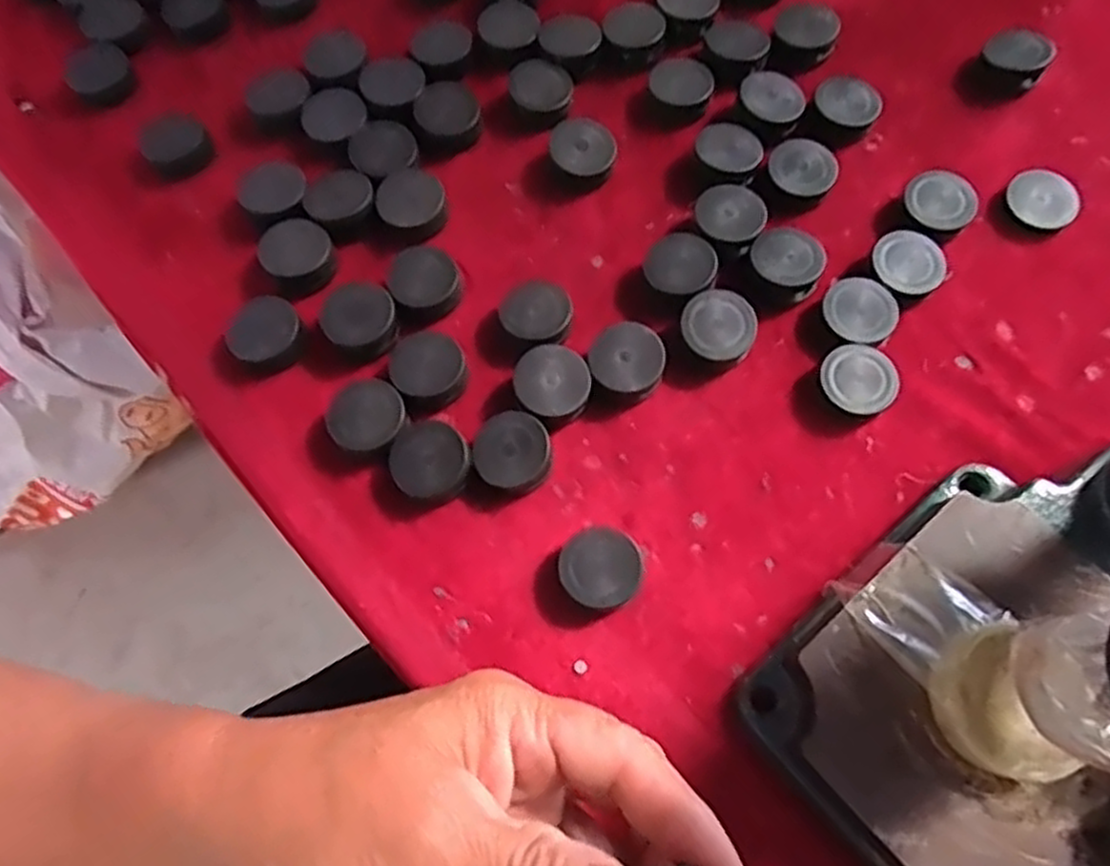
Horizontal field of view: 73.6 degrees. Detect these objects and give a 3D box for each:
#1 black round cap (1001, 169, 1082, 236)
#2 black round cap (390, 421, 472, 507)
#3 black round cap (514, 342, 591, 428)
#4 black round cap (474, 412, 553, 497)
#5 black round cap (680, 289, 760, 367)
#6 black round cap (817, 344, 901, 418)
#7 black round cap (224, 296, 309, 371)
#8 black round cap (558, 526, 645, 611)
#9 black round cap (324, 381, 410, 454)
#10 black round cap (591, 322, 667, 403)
[{"bbox_3d":[0.235,-0.112,0.359,0.031,0.009,0.032,-1,71,2],"label":"black round cap"},{"bbox_3d":[-0.052,0.013,0.316,0.033,0.017,0.031,-1,71,2],"label":"black round cap"},{"bbox_3d":[-0.001,-0.021,0.327,0.031,0.020,0.031,-1,71,2],"label":"black round cap"},{"bbox_3d":[-0.018,0.009,0.317,0.032,0.019,0.033,-1,71,2],"label":"black round cap"},{"bbox_3d":[0.073,-0.046,0.333,0.035,0.019,0.031,-35,73,-10],"label":"black round cap"},{"bbox_3d":[0.132,-0.022,0.326,0.032,0.014,0.033,-1,71,2],"label":"black round cap"},{"bbox_3d":[-0.132,-0.045,0.338,0.032,0.016,0.030,-1,71,2],"label":"black round cap"},{"bbox_3d":[0.019,0.055,0.299,0.032,0.020,0.031,-1,71,2],"label":"black round cap"},{"bbox_3d":[-0.082,-0.007,0.323,0.034,0.014,0.032,-1,71,2],"label":"black round cap"},{"bbox_3d":[0.032,-0.031,0.329,0.031,0.019,0.029,-1,71,2],"label":"black round cap"}]

